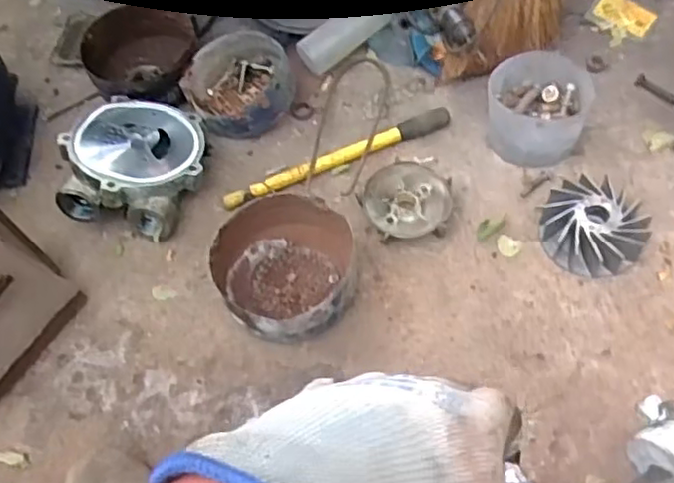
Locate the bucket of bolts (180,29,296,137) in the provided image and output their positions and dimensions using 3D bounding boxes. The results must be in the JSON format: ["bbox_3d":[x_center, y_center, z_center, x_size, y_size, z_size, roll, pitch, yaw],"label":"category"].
[{"bbox_3d":[-0.158,-0.256,1.079,0.172,0.079,0.175,-3,57,5],"label":"bucket of bolts"}]

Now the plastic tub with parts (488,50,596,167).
[{"bbox_3d":[0.294,-0.195,0.983,0.146,0.085,0.148,-3,57,5],"label":"plastic tub with parts"}]

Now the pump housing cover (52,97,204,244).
[{"bbox_3d":[-0.289,-0.121,0.978,0.190,0.107,0.216,9,59,11],"label":"pump housing cover"}]

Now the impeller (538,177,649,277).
[{"bbox_3d":[0.346,-0.021,0.895,0.134,0.050,0.124,-3,57,5],"label":"impeller"}]

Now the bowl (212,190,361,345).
[{"bbox_3d":[-0.065,0.041,0.881,0.175,0.085,0.186,-3,57,5],"label":"bowl"}]

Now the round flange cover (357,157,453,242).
[{"bbox_3d":[0.100,-0.054,0.950,0.122,0.038,0.121,-3,57,5],"label":"round flange cover"}]

